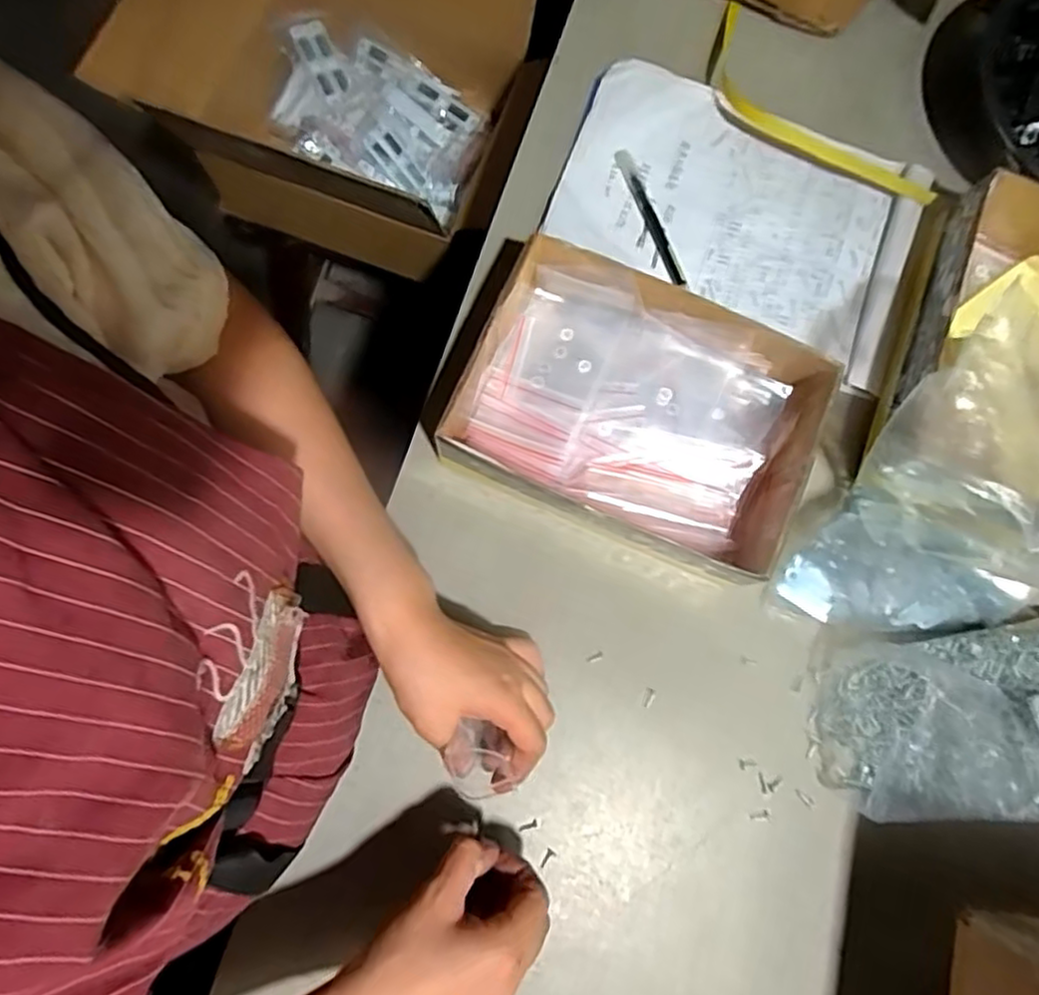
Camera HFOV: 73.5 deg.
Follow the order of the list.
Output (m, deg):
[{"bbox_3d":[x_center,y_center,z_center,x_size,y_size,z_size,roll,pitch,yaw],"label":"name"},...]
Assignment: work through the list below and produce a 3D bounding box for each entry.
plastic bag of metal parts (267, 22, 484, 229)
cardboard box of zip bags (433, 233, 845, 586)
[{"bbox_3d":[-0.173,-0.466,0.847,0.249,0.079,0.143,27,78,3],"label":"plastic bag of metal parts"},{"bbox_3d":[0.087,-0.061,0.514,0.251,0.076,0.175,23,78,2],"label":"cardboard box of zip bags"}]

